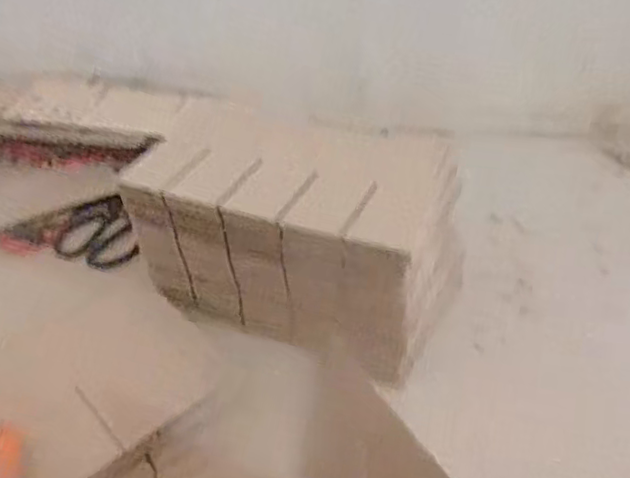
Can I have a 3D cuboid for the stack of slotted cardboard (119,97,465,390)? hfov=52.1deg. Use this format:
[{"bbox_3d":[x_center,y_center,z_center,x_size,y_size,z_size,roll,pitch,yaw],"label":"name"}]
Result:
[{"bbox_3d":[-0.016,-0.008,0.660,0.296,0.168,0.183,16,40,23],"label":"stack of slotted cardboard"}]

